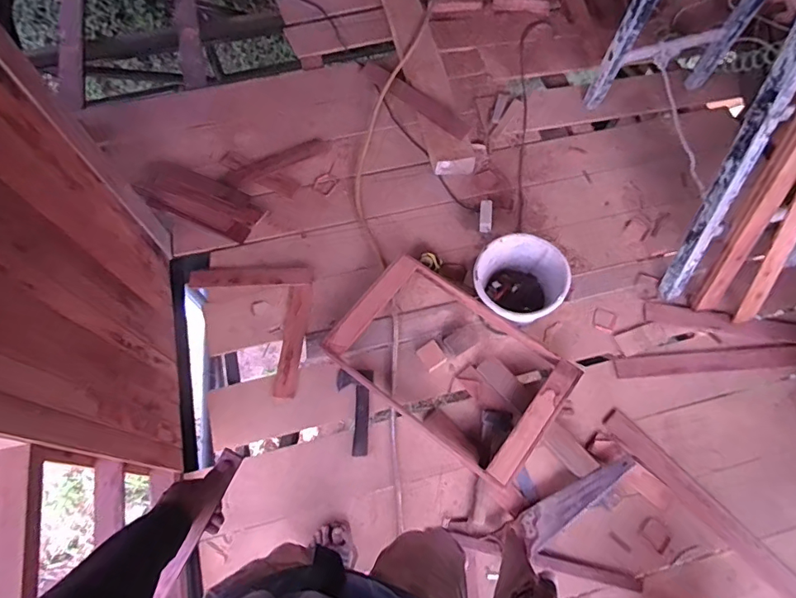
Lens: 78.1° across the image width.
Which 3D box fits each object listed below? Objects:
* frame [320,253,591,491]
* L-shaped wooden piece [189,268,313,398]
[{"bbox_3d":[0.163,0.188,1.536,0.686,0.100,0.433,36,71,14],"label":"frame"},{"bbox_3d":[-0.511,0.096,1.620,0.430,0.028,0.445,-1,66,-1],"label":"L-shaped wooden piece"}]

